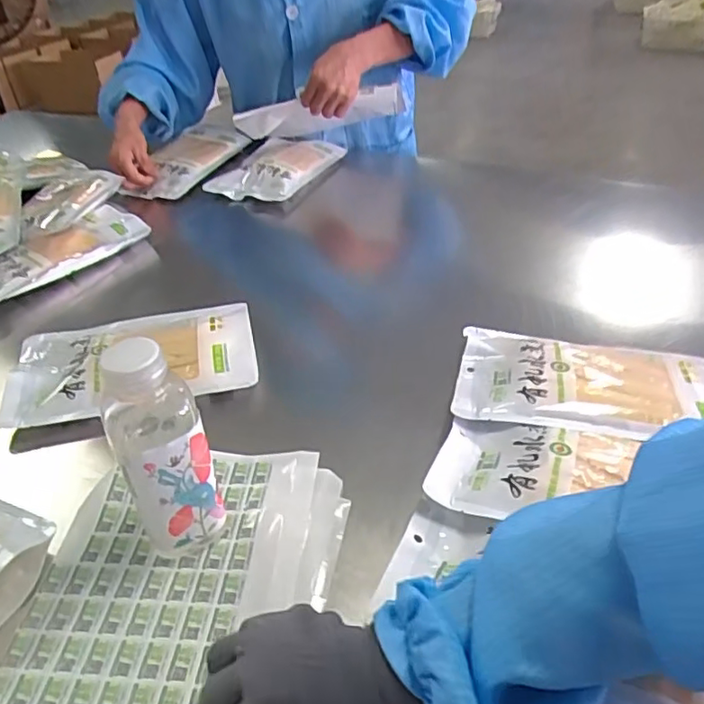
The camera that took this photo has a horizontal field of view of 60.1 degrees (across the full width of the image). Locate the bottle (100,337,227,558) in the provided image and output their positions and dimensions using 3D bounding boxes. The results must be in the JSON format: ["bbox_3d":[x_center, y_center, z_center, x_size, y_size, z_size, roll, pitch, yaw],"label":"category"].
[{"bbox_3d":[-0.142,0.067,0.455,0.070,0.181,0.080,-25,43,-26],"label":"bottle"}]

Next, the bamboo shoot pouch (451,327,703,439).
[{"bbox_3d":[0.230,0.029,0.582,0.248,0.018,0.145,7,39,13],"label":"bamboo shoot pouch"}]

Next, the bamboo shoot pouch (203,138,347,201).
[{"bbox_3d":[-0.130,-0.332,1.083,0.153,0.027,0.237,14,41,21],"label":"bamboo shoot pouch"}]

